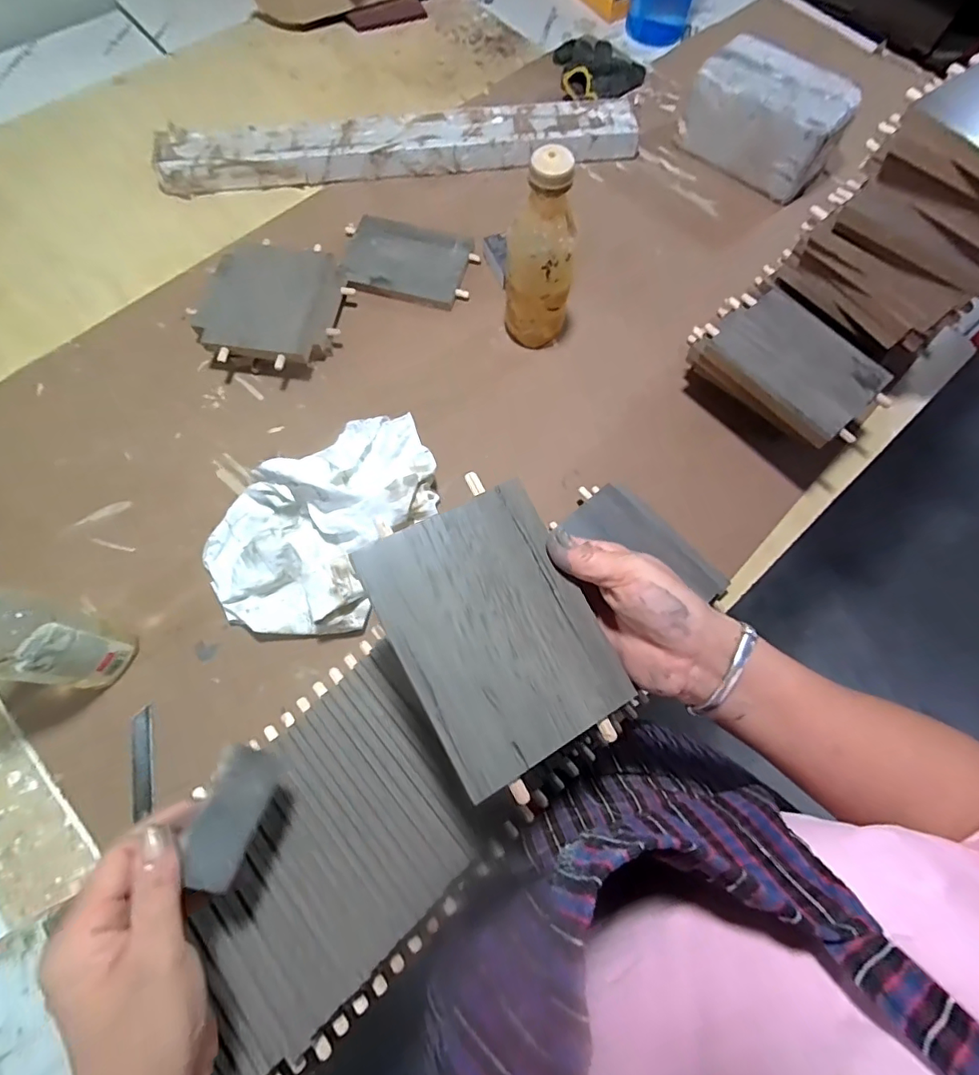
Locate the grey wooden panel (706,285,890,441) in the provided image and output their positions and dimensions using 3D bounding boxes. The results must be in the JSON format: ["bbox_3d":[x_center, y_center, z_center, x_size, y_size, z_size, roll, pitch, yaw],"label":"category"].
[{"bbox_3d":[0.323,-0.184,0.529,0.113,0.014,0.169,-34,74,-13],"label":"grey wooden panel"}]

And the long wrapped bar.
[{"bbox_3d":[-0.120,-0.552,0.729,0.661,0.046,0.083,-7,70,-4],"label":"long wrapped bar"}]

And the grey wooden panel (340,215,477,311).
[{"bbox_3d":[-0.105,-0.353,0.658,0.162,0.018,0.114,11,74,-4],"label":"grey wooden panel"}]

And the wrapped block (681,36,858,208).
[{"bbox_3d":[0.386,-0.587,0.730,0.205,0.105,0.106,40,74,13],"label":"wrapped block"}]

